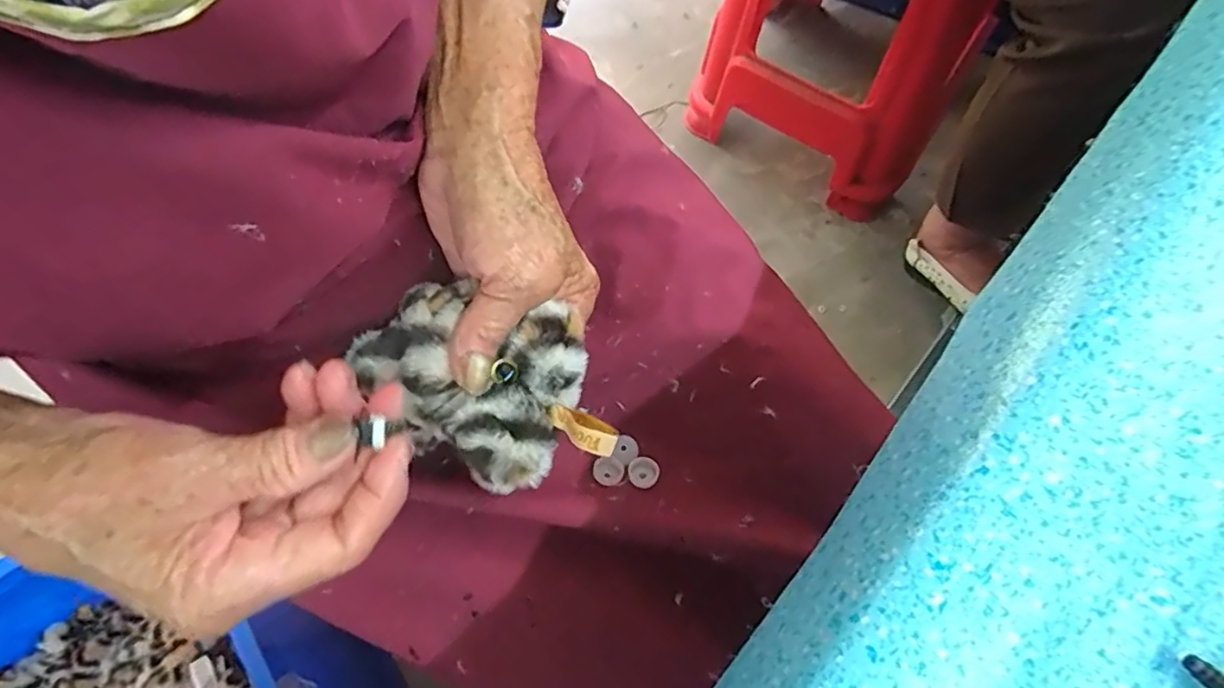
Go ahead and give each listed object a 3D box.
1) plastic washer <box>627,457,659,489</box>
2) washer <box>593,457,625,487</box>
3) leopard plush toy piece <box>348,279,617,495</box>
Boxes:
[{"bbox_3d":[0.017,0.070,0.325,0.017,0.005,0.017,-1,71,2],"label":"plastic washer"},{"bbox_3d":[-0.002,0.069,0.322,0.016,0.004,0.016,-1,71,2],"label":"washer"},{"bbox_3d":[-0.057,0.017,0.261,0.120,0.031,0.073,25,74,10],"label":"leopard plush toy piece"}]

